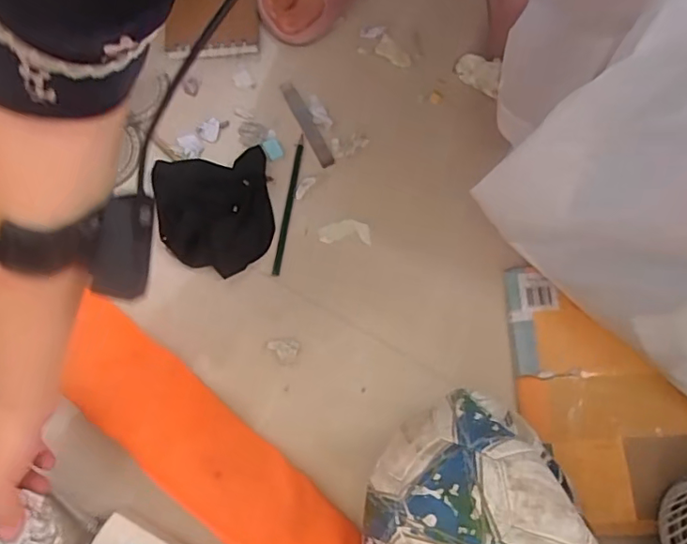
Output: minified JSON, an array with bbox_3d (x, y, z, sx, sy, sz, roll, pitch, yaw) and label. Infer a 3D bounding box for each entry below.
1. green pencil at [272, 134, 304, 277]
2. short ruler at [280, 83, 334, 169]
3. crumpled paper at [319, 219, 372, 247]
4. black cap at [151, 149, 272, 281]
[{"bbox_3d":[-0.058,-0.073,0.583,0.007,0.009,0.158,9,75,2],"label":"green pencil"},{"bbox_3d":[-0.041,-0.165,0.614,0.017,0.004,0.109,-26,79,-10],"label":"short ruler"},{"bbox_3d":[0.001,-0.043,0.584,0.053,0.004,0.026,0,75,-1],"label":"crumpled paper"},{"bbox_3d":[-0.137,-0.062,0.578,0.117,0.026,0.134,-8,75,-3],"label":"black cap"}]

